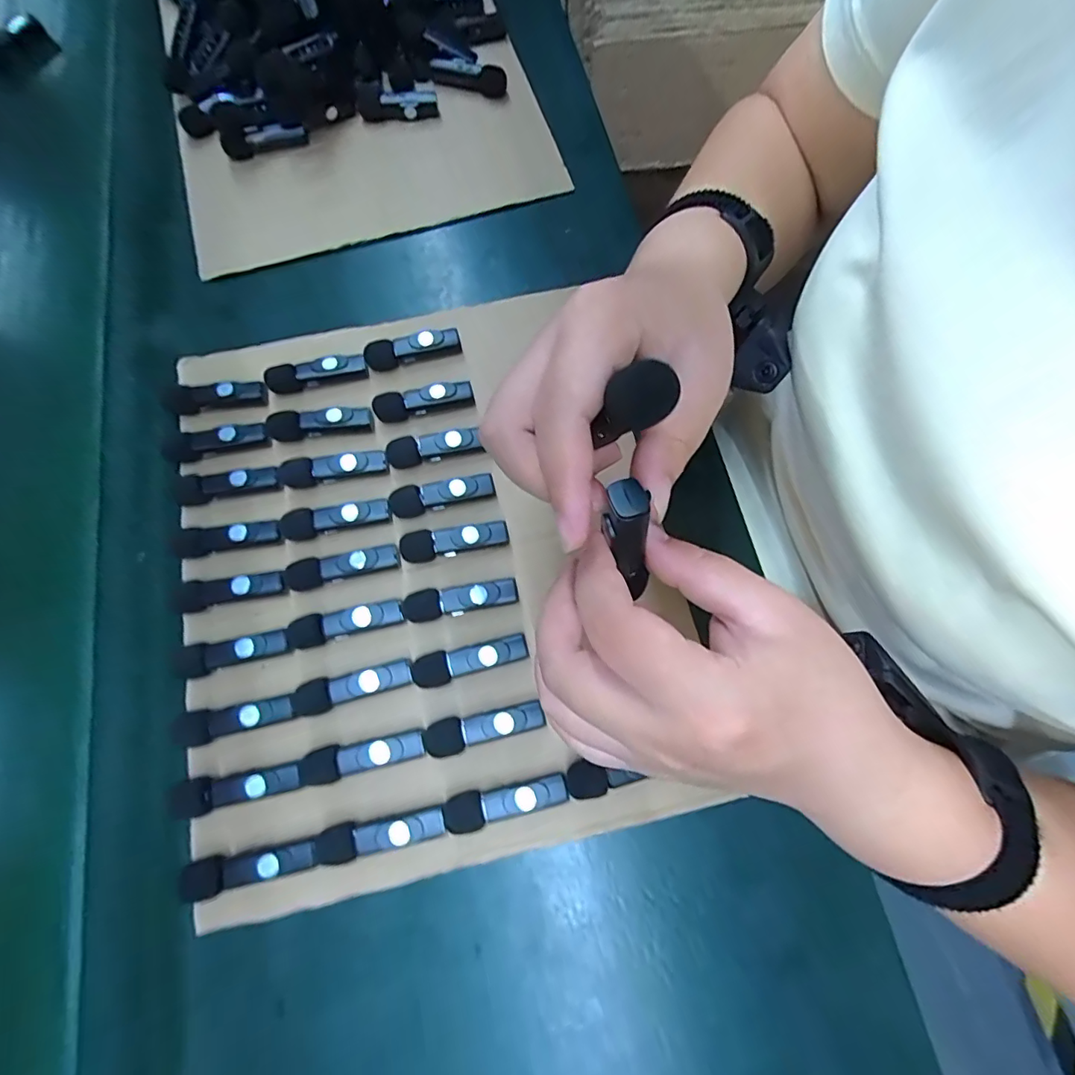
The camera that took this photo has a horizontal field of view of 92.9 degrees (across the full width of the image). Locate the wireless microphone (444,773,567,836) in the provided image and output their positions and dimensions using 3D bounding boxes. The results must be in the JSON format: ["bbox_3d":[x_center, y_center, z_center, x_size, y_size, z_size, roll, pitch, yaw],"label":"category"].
[{"bbox_3d":[-0.017,0.139,0.269,0.065,0.016,0.017,-14,73,-4],"label":"wireless microphone"}]

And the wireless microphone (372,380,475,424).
[{"bbox_3d":[-0.075,-0.090,0.337,0.064,0.013,0.016,-11,72,-3],"label":"wireless microphone"}]

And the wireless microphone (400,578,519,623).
[{"bbox_3d":[-0.045,0.037,0.304,0.066,0.018,0.018,-12,73,-3],"label":"wireless microphone"}]

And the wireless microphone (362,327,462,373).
[{"bbox_3d":[-0.085,-0.129,0.350,0.064,0.018,0.014,-11,72,-3],"label":"wireless microphone"}]

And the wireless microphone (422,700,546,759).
[{"bbox_3d":[-0.029,0.104,0.280,0.065,0.015,0.018,-14,73,-4],"label":"wireless microphone"}]

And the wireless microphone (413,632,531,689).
[{"bbox_3d":[-0.038,0.070,0.291,0.065,0.017,0.018,-14,73,-4],"label":"wireless microphone"}]

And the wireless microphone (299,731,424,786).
[{"bbox_3d":[-0.095,0.118,0.275,0.065,0.016,0.017,-13,73,-3],"label":"wireless microphone"}]

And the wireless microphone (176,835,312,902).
[{"bbox_3d":[-0.146,0.167,0.260,0.066,0.011,0.019,-15,73,-4],"label":"wireless microphone"}]

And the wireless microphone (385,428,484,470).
[{"bbox_3d":[-0.067,-0.058,0.325,0.059,0.011,0.015,-10,72,-3],"label":"wireless microphone"}]

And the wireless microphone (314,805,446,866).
[{"bbox_3d":[-0.081,0.153,0.265,0.065,0.016,0.017,-14,73,-4],"label":"wireless microphone"}]

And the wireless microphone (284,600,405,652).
[{"bbox_3d":[-0.112,0.051,0.297,0.066,0.016,0.017,-13,73,-4],"label":"wireless microphone"}]

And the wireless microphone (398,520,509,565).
[{"bbox_3d":[-0.051,0.003,0.313,0.065,0.022,0.018,-10,72,-3],"label":"wireless microphone"}]

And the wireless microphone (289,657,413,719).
[{"bbox_3d":[-0.104,0.084,0.286,0.065,0.015,0.018,-15,73,-4],"label":"wireless microphone"}]

